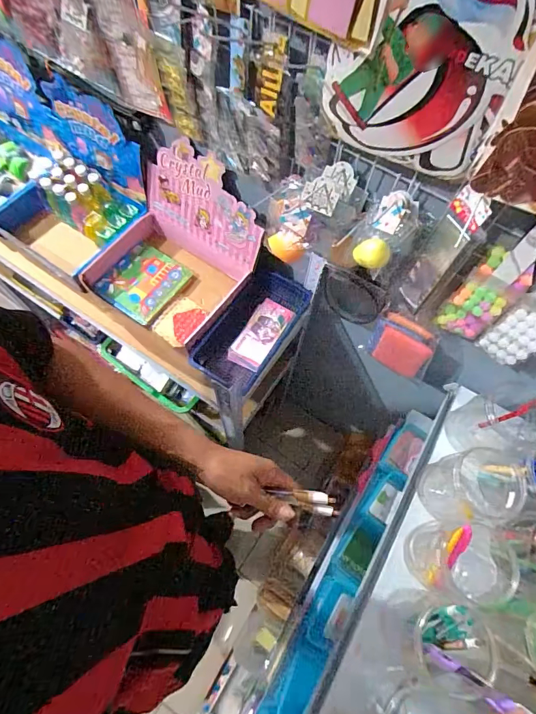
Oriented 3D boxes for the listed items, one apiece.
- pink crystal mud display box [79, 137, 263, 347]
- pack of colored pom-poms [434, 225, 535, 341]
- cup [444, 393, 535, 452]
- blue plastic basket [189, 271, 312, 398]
[{"bbox_3d":[-0.197,-0.215,0.749,0.300,0.215,0.255,32,69,11],"label":"pink crystal mud display box"},{"bbox_3d":[0.303,-0.093,0.531,0.072,0.199,0.038,22,68,7],"label":"pack of colored pom-poms"},{"bbox_3d":[0.371,0.107,0.644,0.093,0.132,0.095,1,67,-2],"label":"cup"},{"bbox_3d":[-0.033,-0.053,0.775,0.131,0.068,0.246,33,69,11],"label":"blue plastic basket"}]

